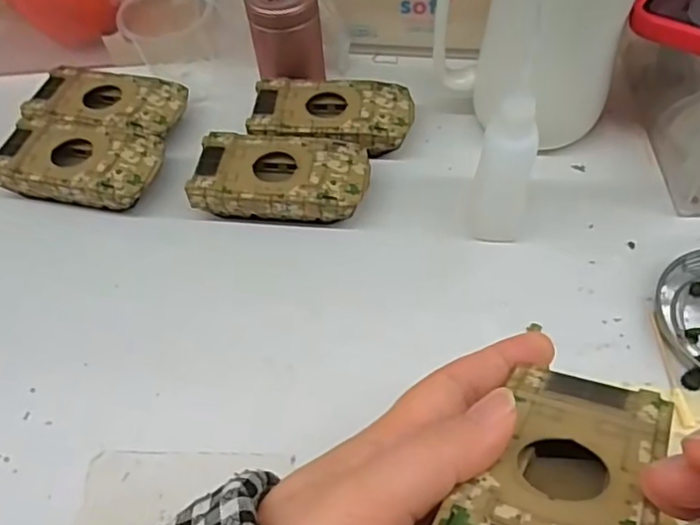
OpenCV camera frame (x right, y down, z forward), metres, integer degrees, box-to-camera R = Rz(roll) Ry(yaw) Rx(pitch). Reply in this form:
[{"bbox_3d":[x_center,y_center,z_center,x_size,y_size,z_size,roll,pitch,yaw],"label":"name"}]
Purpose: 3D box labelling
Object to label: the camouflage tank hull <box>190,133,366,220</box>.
[{"bbox_3d":[-0.038,-0.046,0.346,0.094,0.026,0.052,4,55,7],"label":"camouflage tank hull"}]

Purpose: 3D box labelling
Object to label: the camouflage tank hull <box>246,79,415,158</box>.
[{"bbox_3d":[-0.011,-0.087,0.375,0.096,0.024,0.053,3,54,6],"label":"camouflage tank hull"}]

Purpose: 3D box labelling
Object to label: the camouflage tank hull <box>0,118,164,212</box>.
[{"bbox_3d":[-0.158,-0.056,0.360,0.092,0.026,0.050,7,55,9],"label":"camouflage tank hull"}]

